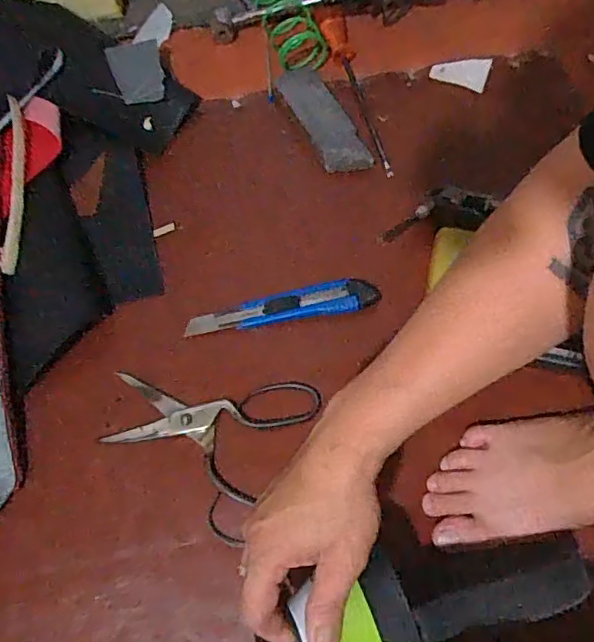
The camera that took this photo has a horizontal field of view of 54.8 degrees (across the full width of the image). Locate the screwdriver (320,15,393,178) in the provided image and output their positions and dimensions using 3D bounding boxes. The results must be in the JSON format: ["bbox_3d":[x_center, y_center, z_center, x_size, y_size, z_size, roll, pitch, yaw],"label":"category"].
[{"bbox_3d":[0.073,-0.257,0.638,0.029,0.023,0.216,-17,67,-5],"label":"screwdriver"}]

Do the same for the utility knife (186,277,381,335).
[{"bbox_3d":[-0.014,-0.015,0.549,0.180,0.014,0.033,-9,67,-1],"label":"utility knife"}]

